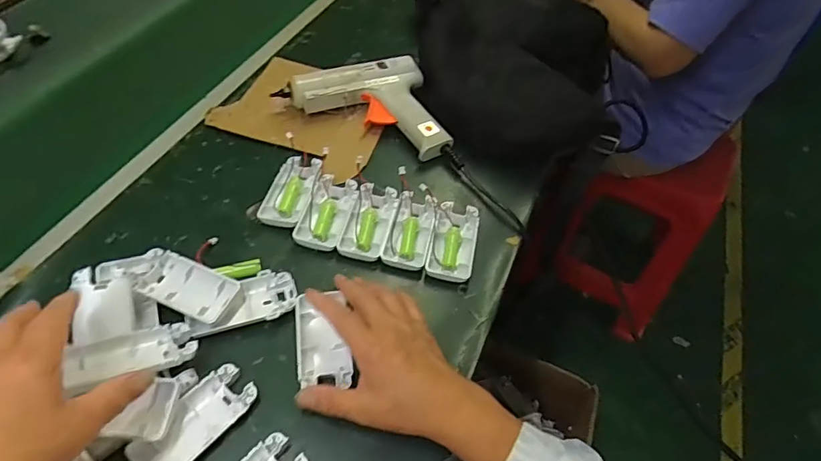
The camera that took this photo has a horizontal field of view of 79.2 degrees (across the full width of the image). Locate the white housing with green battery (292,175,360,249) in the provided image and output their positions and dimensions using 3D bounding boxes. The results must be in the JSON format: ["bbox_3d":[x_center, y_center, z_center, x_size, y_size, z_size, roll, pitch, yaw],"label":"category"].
[{"bbox_3d":[-0.089,-0.021,0.528,0.044,0.014,0.095,12,52,4],"label":"white housing with green battery"}]

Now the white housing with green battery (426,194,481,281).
[{"bbox_3d":[0.044,0.010,0.520,0.052,0.027,0.091,6,52,-1],"label":"white housing with green battery"}]

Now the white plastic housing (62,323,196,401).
[{"bbox_3d":[-0.221,0.099,0.399,0.087,0.019,0.044,-8,52,-26],"label":"white plastic housing"}]

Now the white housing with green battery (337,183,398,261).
[{"bbox_3d":[-0.044,-0.012,0.524,0.047,0.021,0.091,11,52,3],"label":"white housing with green battery"}]

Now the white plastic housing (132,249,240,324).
[{"bbox_3d":[-0.201,0.053,0.454,0.083,0.016,0.046,20,53,10],"label":"white plastic housing"}]

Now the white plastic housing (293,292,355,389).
[{"bbox_3d":[-0.078,0.098,0.440,0.045,0.020,0.083,-6,53,-8],"label":"white plastic housing"}]

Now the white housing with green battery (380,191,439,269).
[{"bbox_3d":[-0.001,-0.005,0.524,0.045,0.021,0.097,12,52,4],"label":"white housing with green battery"}]

